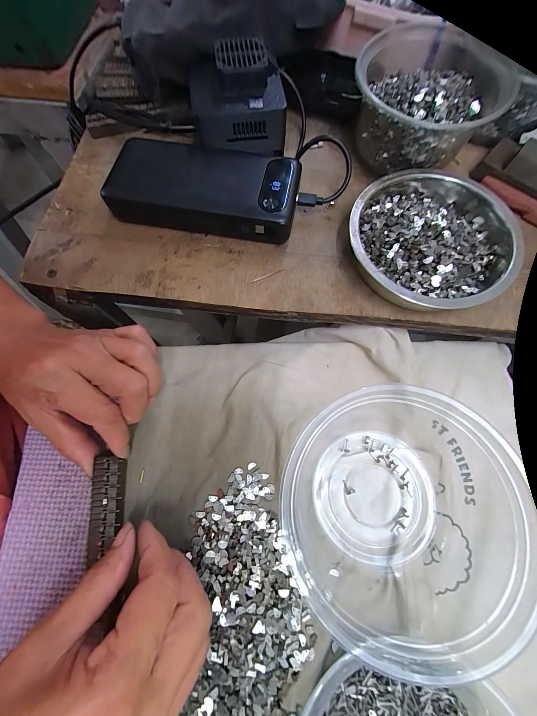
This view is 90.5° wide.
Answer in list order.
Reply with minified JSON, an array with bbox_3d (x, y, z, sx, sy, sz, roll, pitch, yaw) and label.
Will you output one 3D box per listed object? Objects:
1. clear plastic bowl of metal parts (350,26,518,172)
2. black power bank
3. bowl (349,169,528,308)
[{"bbox_3d":[0.126,-0.210,0.221,0.105,0.061,0.112,0,73,0],"label":"clear plastic bowl of metal parts"},{"bbox_3d":[-0.053,-0.145,0.226,0.152,0.028,0.072,11,73,3],"label":"black power bank"},{"bbox_3d":[0.128,-0.096,0.205,0.118,0.034,0.133,37,76,11],"label":"bowl"}]

